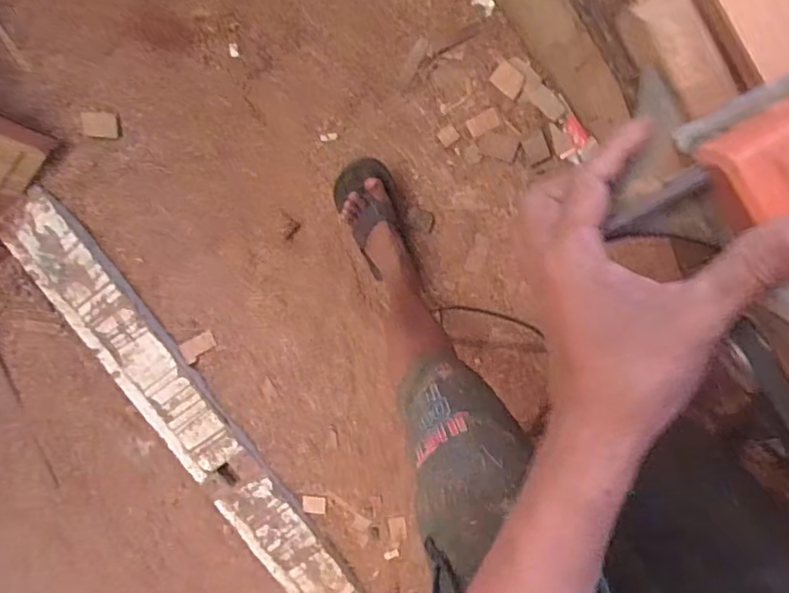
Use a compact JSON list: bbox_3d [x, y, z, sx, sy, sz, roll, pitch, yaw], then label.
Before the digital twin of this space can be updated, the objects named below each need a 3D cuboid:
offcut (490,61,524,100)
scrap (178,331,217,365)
[{"bbox_3d":[0.204,-0.388,1.047,0.055,0.010,0.043,41,96,-1],"label":"offcut"},{"bbox_3d":[-0.391,0.101,1.171,0.075,0.011,0.043,-29,93,6],"label":"scrap"}]

